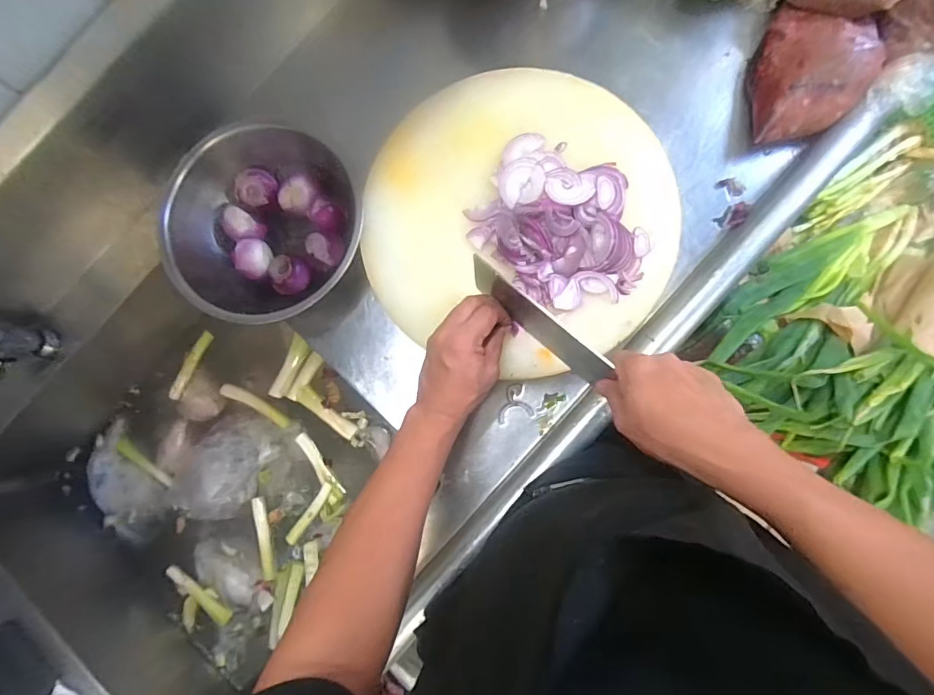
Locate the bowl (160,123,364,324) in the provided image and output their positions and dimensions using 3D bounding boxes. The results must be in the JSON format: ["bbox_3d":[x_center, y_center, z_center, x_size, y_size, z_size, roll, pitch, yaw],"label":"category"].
[{"bbox_3d":[-0.251,-0.157,0.597,0.218,0.092,0.224,-1,84,5],"label":"bowl"}]

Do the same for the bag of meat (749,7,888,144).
[{"bbox_3d":[0.414,-0.326,0.560,0.123,0.048,0.172,24,87,7],"label":"bag of meat"}]

